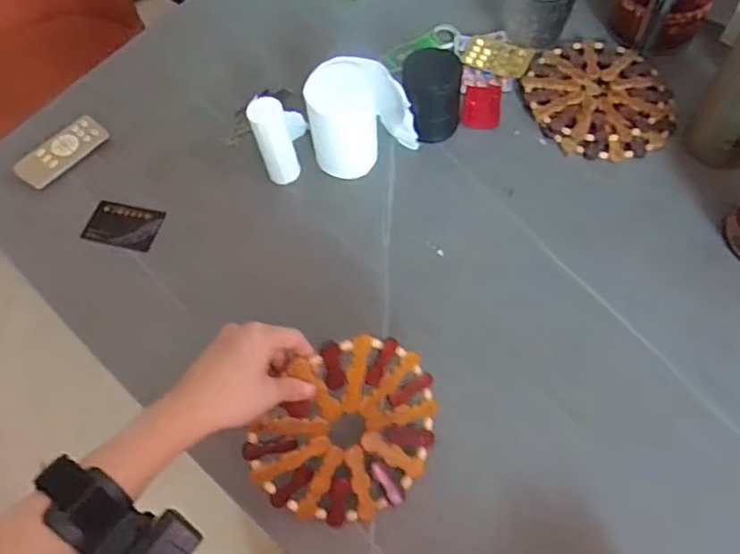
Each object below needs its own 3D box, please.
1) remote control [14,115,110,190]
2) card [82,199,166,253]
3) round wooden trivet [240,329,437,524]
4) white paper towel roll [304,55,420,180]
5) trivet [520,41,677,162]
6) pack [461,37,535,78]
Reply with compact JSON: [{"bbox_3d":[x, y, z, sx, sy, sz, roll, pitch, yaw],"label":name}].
[{"bbox_3d":[-0.353,-0.143,0.685,0.047,0.016,0.103,31,67,19],"label":"remote control"},{"bbox_3d":[-0.270,-0.056,0.655,0.078,0.004,0.050,12,71,3],"label":"card"},{"bbox_3d":[-0.014,0.126,0.480,0.153,0.147,0.017,-55,27,-1],"label":"round wooden trivet"},{"bbox_3d":[-0.007,-0.172,0.639,0.110,0.101,0.074,-5,61,1],"label":"white paper towel roll"},{"bbox_3d":[0.261,-0.205,0.685,0.147,0.017,0.169,-15,61,-5],"label":"trivet"},{"bbox_3d":[0.153,-0.266,0.723,0.080,0.006,0.050,19,64,13],"label":"pack"}]

